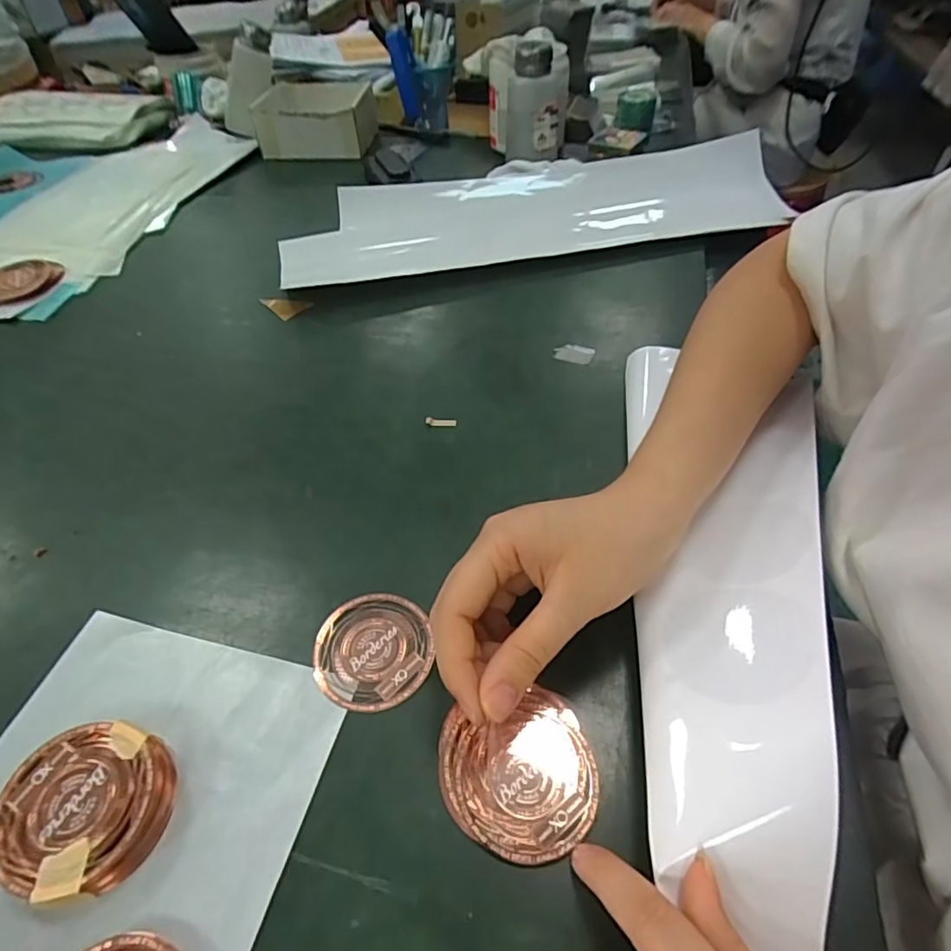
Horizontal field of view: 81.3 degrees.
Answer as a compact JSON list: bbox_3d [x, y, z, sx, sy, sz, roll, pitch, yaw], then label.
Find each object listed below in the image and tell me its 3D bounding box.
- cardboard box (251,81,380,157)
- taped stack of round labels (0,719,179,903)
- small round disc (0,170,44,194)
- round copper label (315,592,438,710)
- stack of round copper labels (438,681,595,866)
[{"bbox_3d":[-0.210,-0.488,0.750,0.144,0.059,0.165,-2,49,0],"label":"cardboard box"},{"bbox_3d":[-0.159,0.137,0.229,0.061,0.022,0.059,-7,49,-4],"label":"taped stack of round labels"},{"bbox_3d":[-0.589,-0.374,0.704,0.067,0.011,0.063,-32,55,-24],"label":"small round disc"},{"bbox_3d":[-0.052,0.087,0.281,0.057,0.004,0.059,-1,49,1],"label":"round copper label"},{"bbox_3d":[0.019,0.128,0.238,0.064,0.004,0.063,-14,50,-11],"label":"stack of round copper labels"}]

